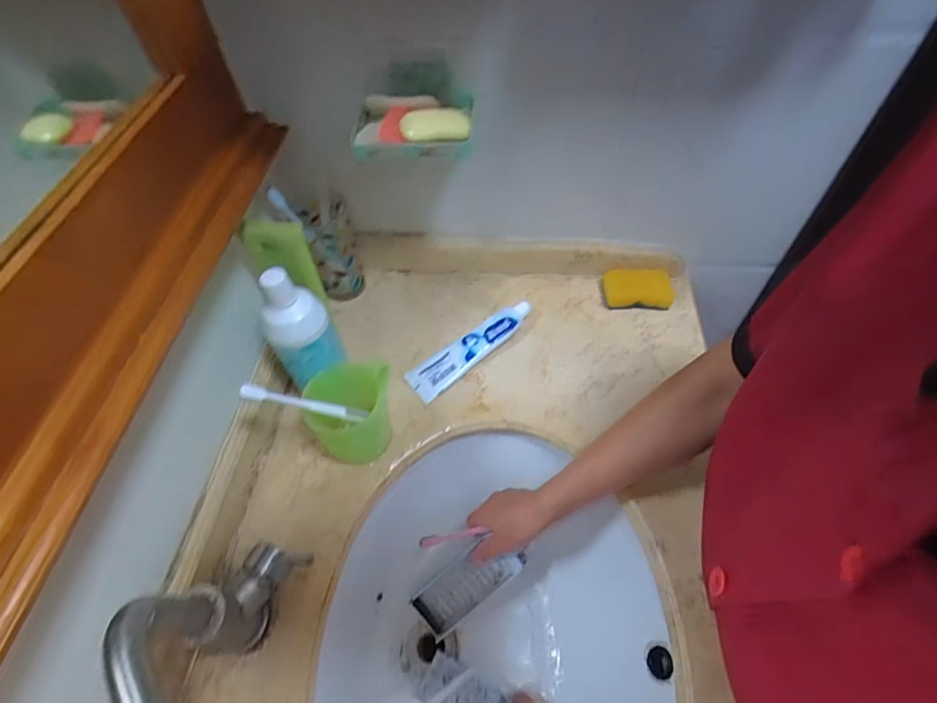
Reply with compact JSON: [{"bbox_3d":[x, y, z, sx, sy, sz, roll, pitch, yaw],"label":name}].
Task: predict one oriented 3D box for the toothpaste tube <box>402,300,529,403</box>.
[{"bbox_3d":[0.006,-0.009,0.649,0.195,0.027,0.049,-34,60,-21],"label":"toothpaste tube"}]

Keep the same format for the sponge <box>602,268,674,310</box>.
[{"bbox_3d":[0.248,-0.093,0.705,0.099,0.027,0.066,0,54,2],"label":"sponge"}]

